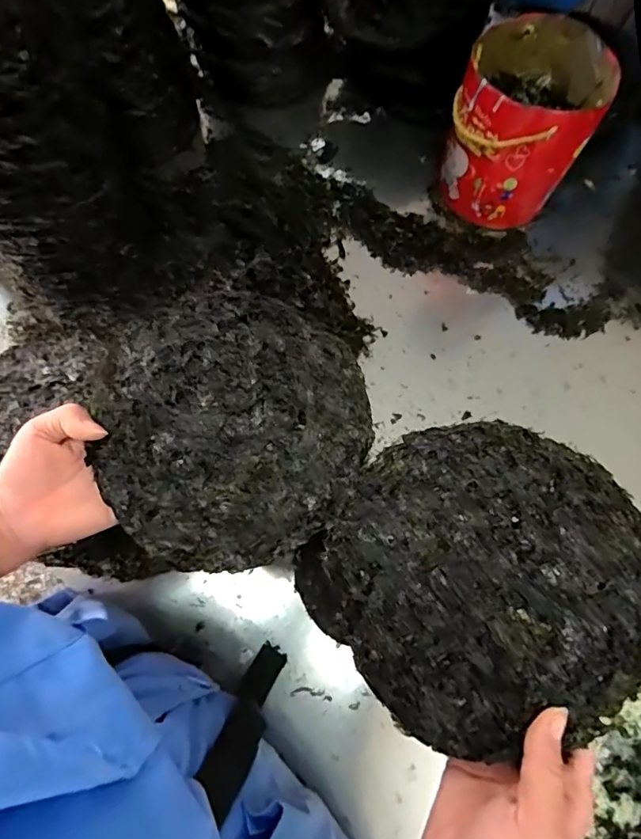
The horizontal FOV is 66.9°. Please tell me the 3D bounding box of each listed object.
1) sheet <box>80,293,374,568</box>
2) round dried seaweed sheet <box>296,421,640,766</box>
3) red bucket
[{"bbox_3d":[-0.060,0.002,0.344,0.187,0.037,0.182,0,72,1],"label":"sheet"},{"bbox_3d":[0.099,0.095,0.301,0.189,0.009,0.184,-5,69,12],"label":"round dried seaweed sheet"},{"bbox_3d":[0.267,-0.390,0.660,0.168,0.185,0.181,23,73,8],"label":"red bucket"}]

